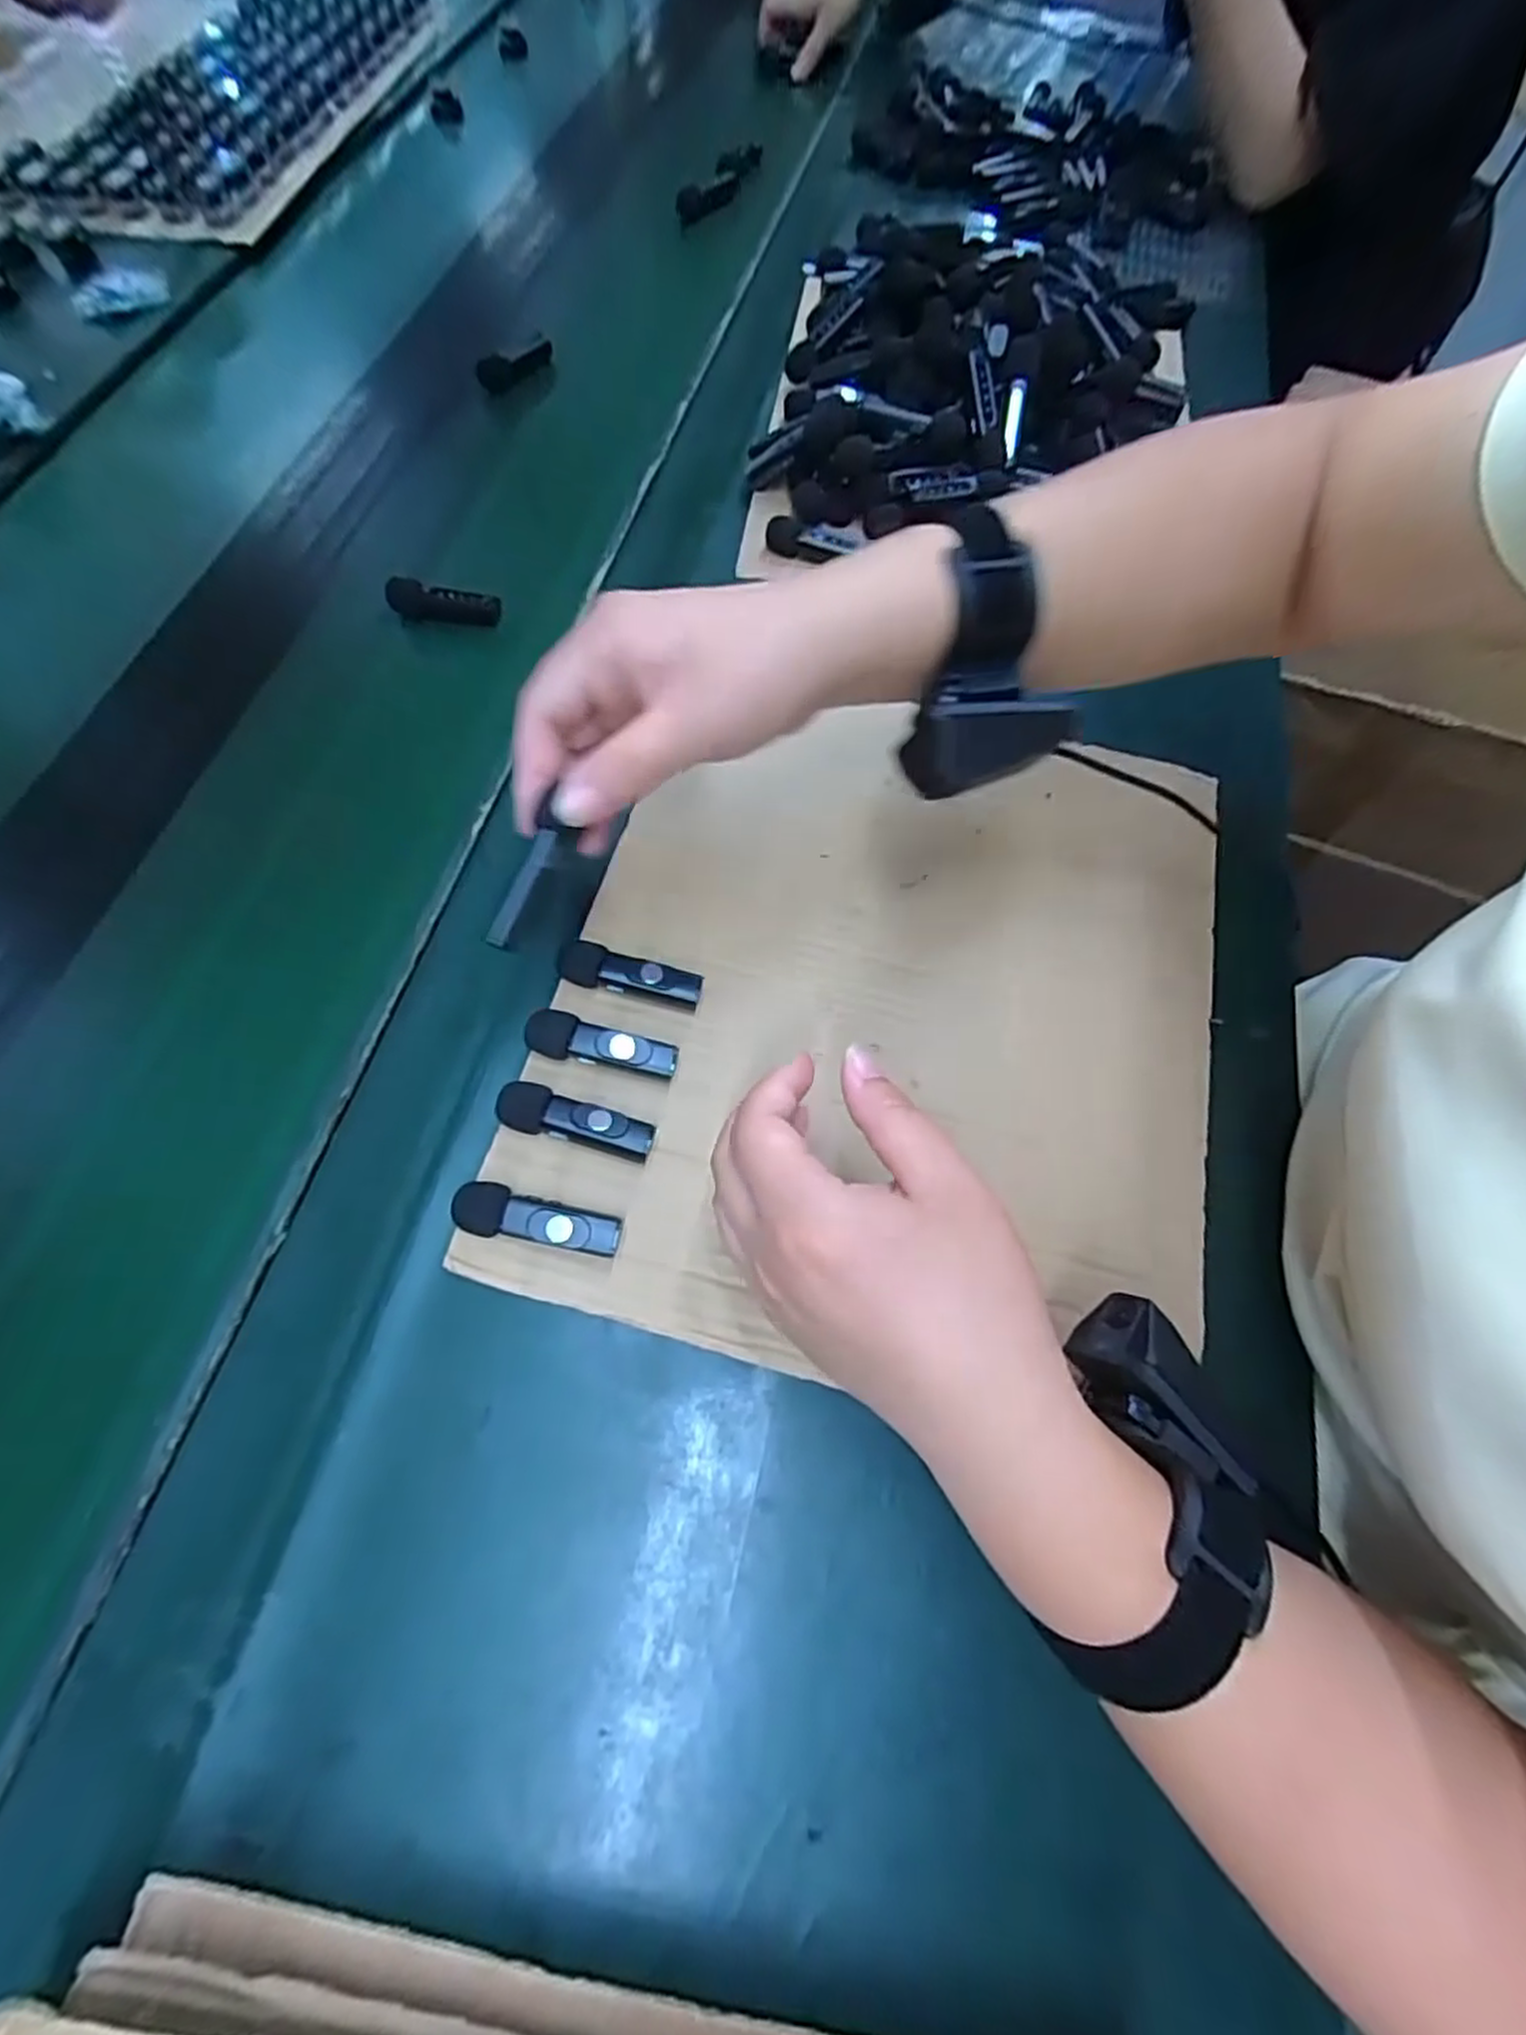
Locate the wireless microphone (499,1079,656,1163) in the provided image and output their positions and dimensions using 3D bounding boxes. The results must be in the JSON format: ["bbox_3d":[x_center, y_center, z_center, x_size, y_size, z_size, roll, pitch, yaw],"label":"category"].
[{"bbox_3d":[-0.076,0.044,0.323,0.064,0.018,0.019,14,67,4],"label":"wireless microphone"}]

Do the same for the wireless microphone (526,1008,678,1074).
[{"bbox_3d":[-0.068,0.012,0.337,0.063,0.019,0.019,8,66,2],"label":"wireless microphone"}]

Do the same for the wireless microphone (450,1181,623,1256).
[{"bbox_3d":[-0.088,0.080,0.305,0.063,0.018,0.019,12,66,3],"label":"wireless microphone"}]

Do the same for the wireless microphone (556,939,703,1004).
[{"bbox_3d":[-0.060,-0.018,0.350,0.064,0.018,0.018,11,66,3],"label":"wireless microphone"}]

